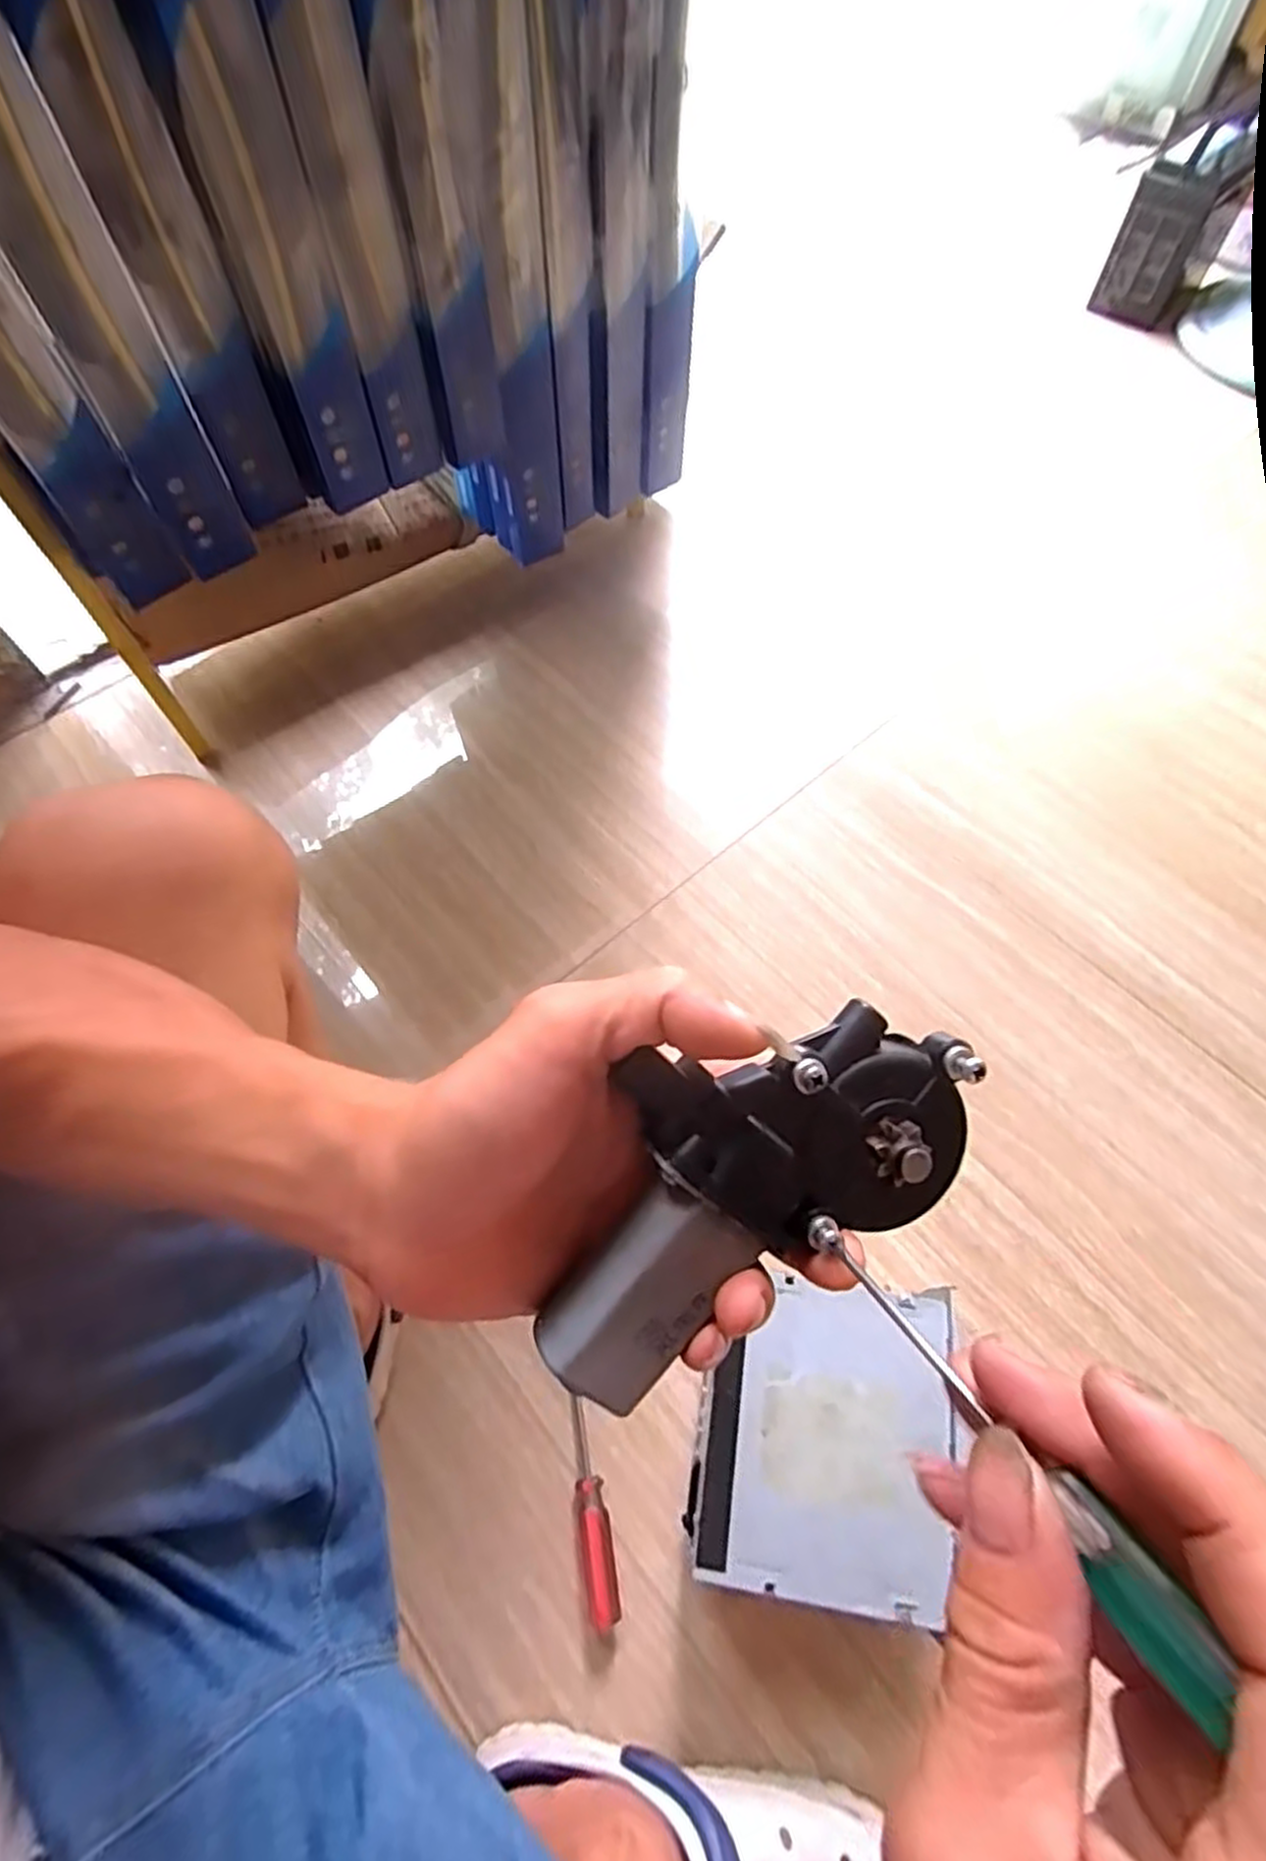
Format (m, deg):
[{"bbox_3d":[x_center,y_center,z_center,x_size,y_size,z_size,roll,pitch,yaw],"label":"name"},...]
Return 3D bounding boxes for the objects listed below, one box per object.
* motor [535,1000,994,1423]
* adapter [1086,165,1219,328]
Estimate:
[{"bbox_3d":[0.031,0.070,0.233,0.142,0.049,0.083,-28,102,-11],"label":"motor"},{"bbox_3d":[0.812,-1.064,1.210,0.112,0.181,0.038,28,66,14],"label":"adapter"}]

